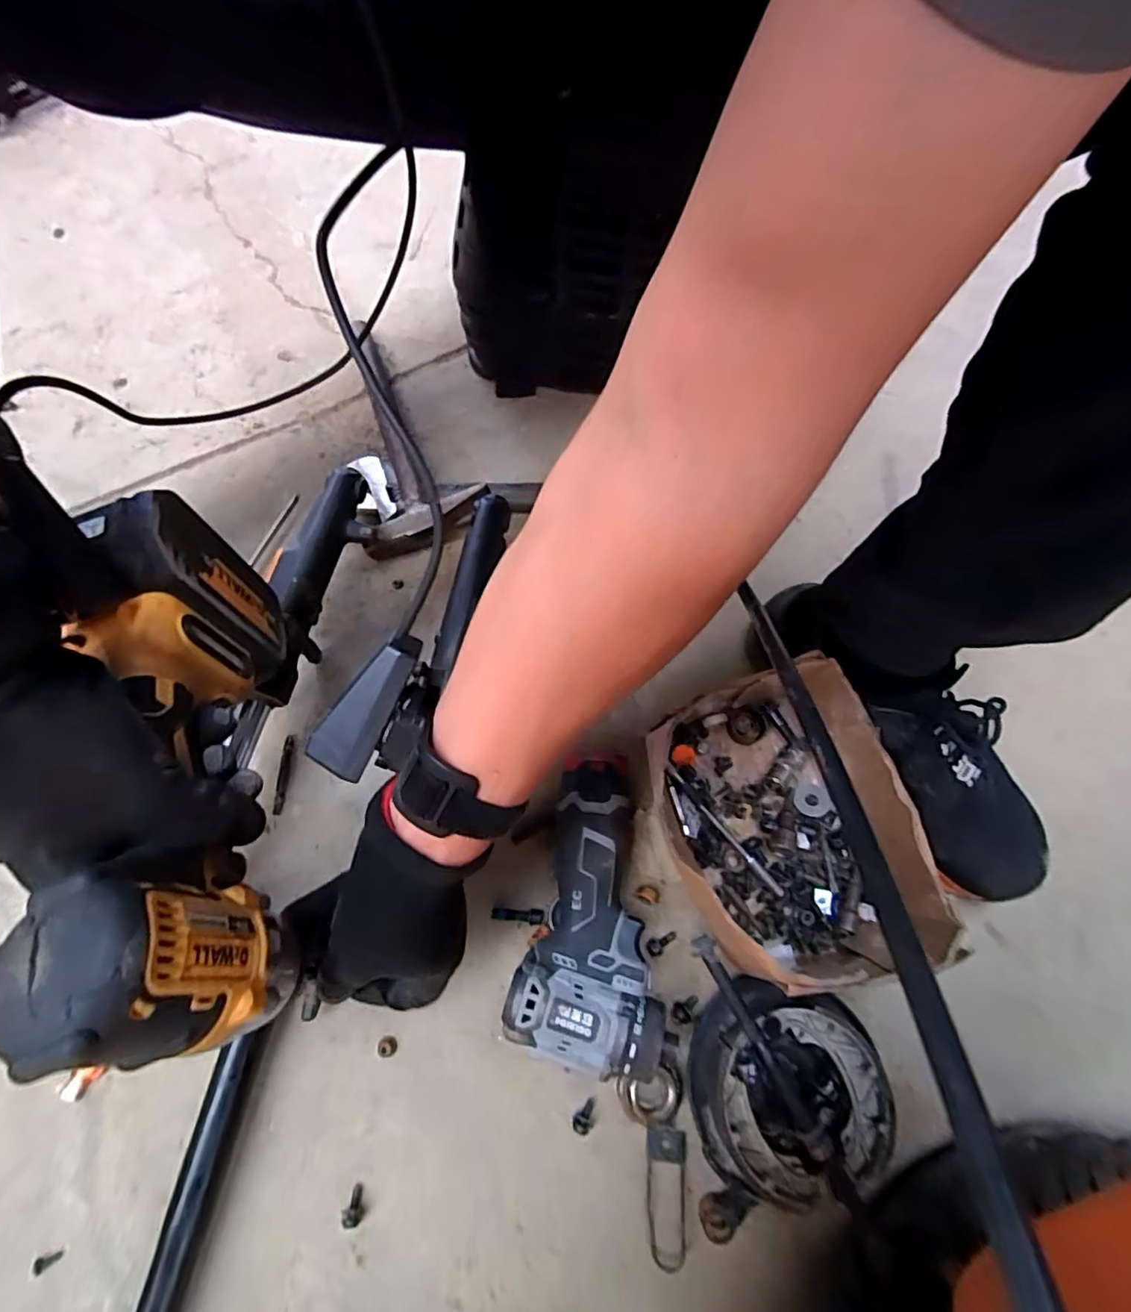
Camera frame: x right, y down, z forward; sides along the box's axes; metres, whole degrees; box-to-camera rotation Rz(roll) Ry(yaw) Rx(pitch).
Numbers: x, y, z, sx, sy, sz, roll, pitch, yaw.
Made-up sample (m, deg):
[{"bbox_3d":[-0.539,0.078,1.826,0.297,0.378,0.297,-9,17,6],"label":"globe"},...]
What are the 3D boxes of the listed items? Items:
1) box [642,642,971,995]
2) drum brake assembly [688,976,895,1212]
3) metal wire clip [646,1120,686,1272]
[{"bbox_3d":[0.145,0.124,0.419,0.155,0.103,0.200,-12,71,-6],"label":"box"},{"bbox_3d":[0.140,0.276,0.381,0.114,0.065,0.107,1,70,-2],"label":"drum brake assembly"},{"bbox_3d":[0.068,0.354,0.381,0.027,0.007,0.075,1,70,-2],"label":"metal wire clip"}]

